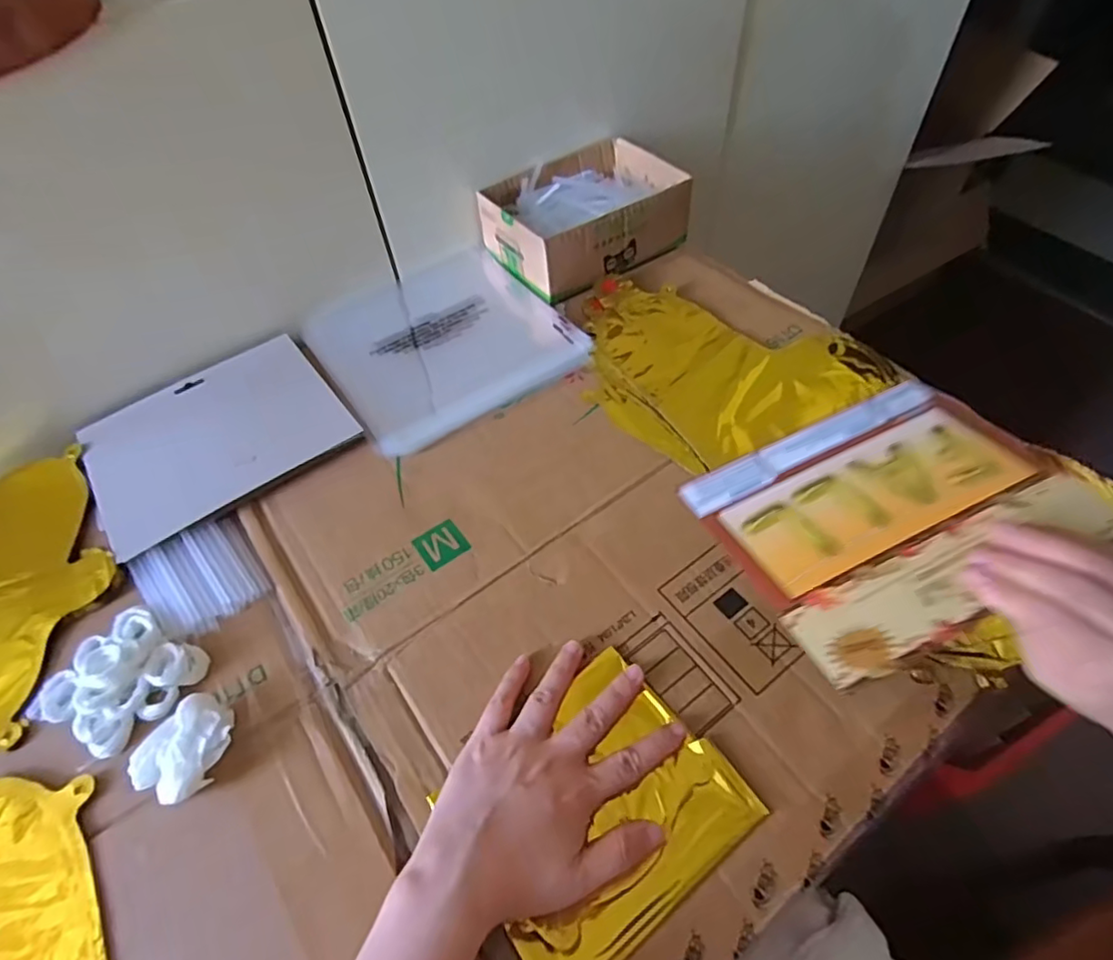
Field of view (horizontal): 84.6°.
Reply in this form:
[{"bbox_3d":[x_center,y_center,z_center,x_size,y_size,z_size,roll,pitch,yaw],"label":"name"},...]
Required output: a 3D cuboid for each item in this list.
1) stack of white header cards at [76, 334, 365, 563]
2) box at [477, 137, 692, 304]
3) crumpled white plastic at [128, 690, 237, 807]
[{"bbox_3d":[-0.279,-0.037,0.504,0.192,0.015,0.155,-33,58,-20],"label":"stack of white header cards"},{"bbox_3d":[0.030,-0.274,0.633,0.187,0.065,0.136,-31,57,-19],"label":"box"},{"bbox_3d":[-0.213,0.155,0.352,0.043,0.024,0.052,31,61,24],"label":"crumpled white plastic"}]

